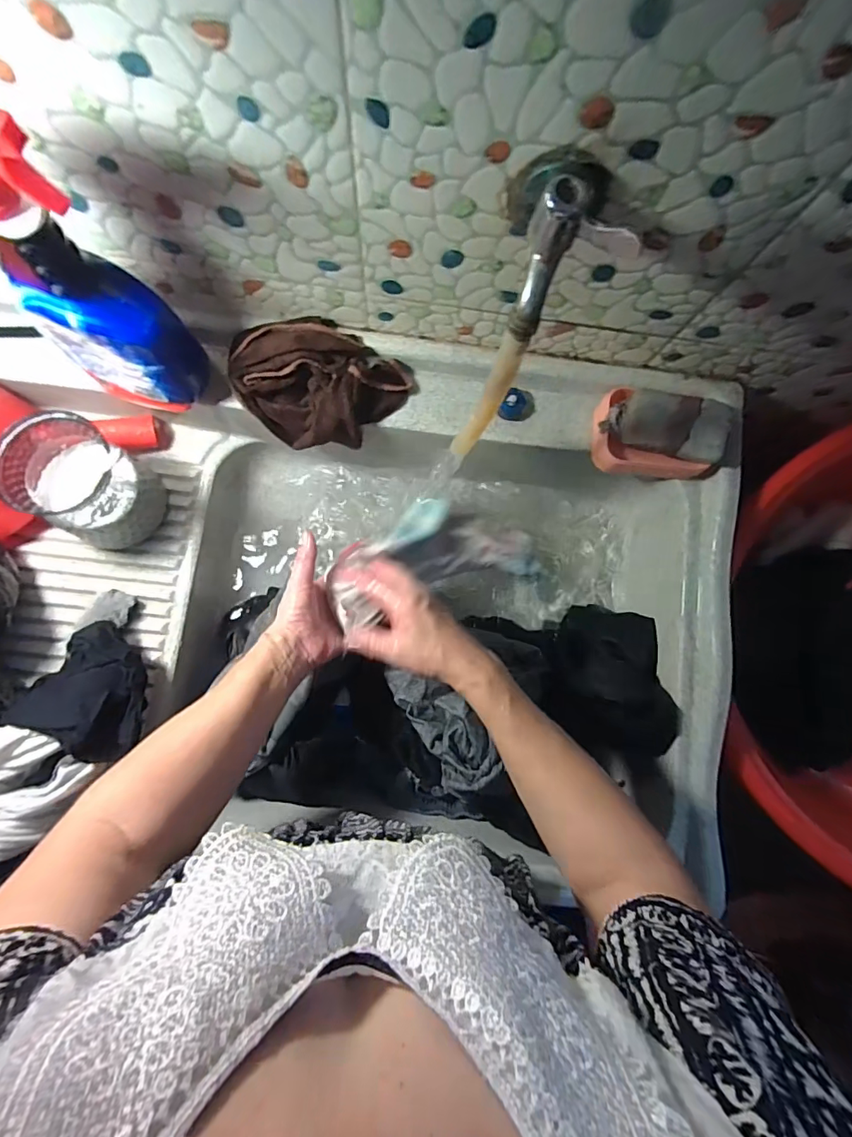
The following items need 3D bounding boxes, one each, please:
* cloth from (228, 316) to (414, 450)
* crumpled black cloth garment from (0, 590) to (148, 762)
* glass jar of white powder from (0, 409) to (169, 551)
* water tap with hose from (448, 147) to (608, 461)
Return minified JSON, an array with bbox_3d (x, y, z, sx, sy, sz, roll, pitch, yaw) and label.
[{"bbox_3d":[-0.108,-0.198,0.513,0.184,0.082,0.111,0,85,-4],"label":"cloth"},{"bbox_3d":[-0.315,0.101,0.467,0.109,0.091,0.137,16,84,-2],"label":"crumpled black cloth garment"},{"bbox_3d":[-0.352,-0.086,0.497,0.111,0.116,0.107,35,84,0],"label":"glass jar of white powder"},{"bbox_3d":[0.065,-0.175,0.382,0.064,0.246,0.091,16,56,-2],"label":"water tap with hose"}]

